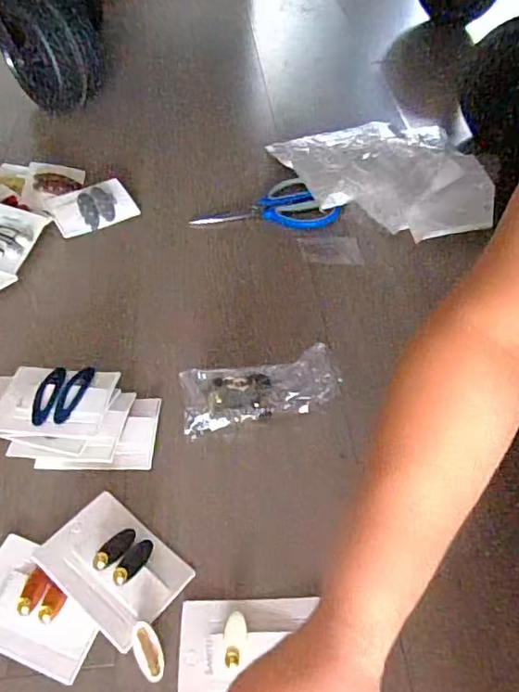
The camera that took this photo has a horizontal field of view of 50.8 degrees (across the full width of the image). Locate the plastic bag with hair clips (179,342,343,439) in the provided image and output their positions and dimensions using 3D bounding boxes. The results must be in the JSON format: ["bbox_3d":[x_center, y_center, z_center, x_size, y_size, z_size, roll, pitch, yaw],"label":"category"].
[{"bbox_3d":[0.001,0.043,0.511,0.143,0.035,0.058,-9,52,-6],"label":"plastic bag with hair clips"}]

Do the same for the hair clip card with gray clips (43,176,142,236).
[{"bbox_3d":[-0.219,-0.185,0.712,0.102,0.009,0.077,-26,55,-19],"label":"hair clip card with gray clips"}]

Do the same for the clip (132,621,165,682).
[{"bbox_3d":[-0.078,0.213,0.382,0.018,0.005,0.038,-20,73,-14],"label":"clip"}]

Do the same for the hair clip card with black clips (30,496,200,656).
[{"bbox_3d":[-0.112,0.167,0.419,0.104,0.014,0.072,32,58,24],"label":"hair clip card with black clips"}]

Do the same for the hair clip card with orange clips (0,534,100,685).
[{"bbox_3d":[-0.165,0.191,0.406,0.104,0.009,0.072,16,53,13],"label":"hair clip card with orange clips"}]

